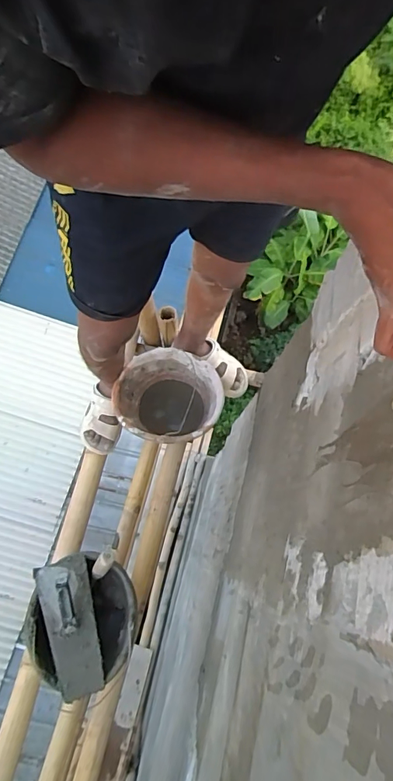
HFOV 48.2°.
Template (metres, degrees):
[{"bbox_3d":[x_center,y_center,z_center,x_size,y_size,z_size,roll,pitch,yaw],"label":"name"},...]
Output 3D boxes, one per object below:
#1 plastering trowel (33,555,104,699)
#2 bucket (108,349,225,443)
[{"bbox_3d":[-0.290,0.534,0.985,0.118,0.078,0.290,-13,73,-6],"label":"plastering trowel"},{"bbox_3d":[-0.077,0.037,1.225,0.282,0.173,0.244,22,73,5],"label":"bucket"}]

